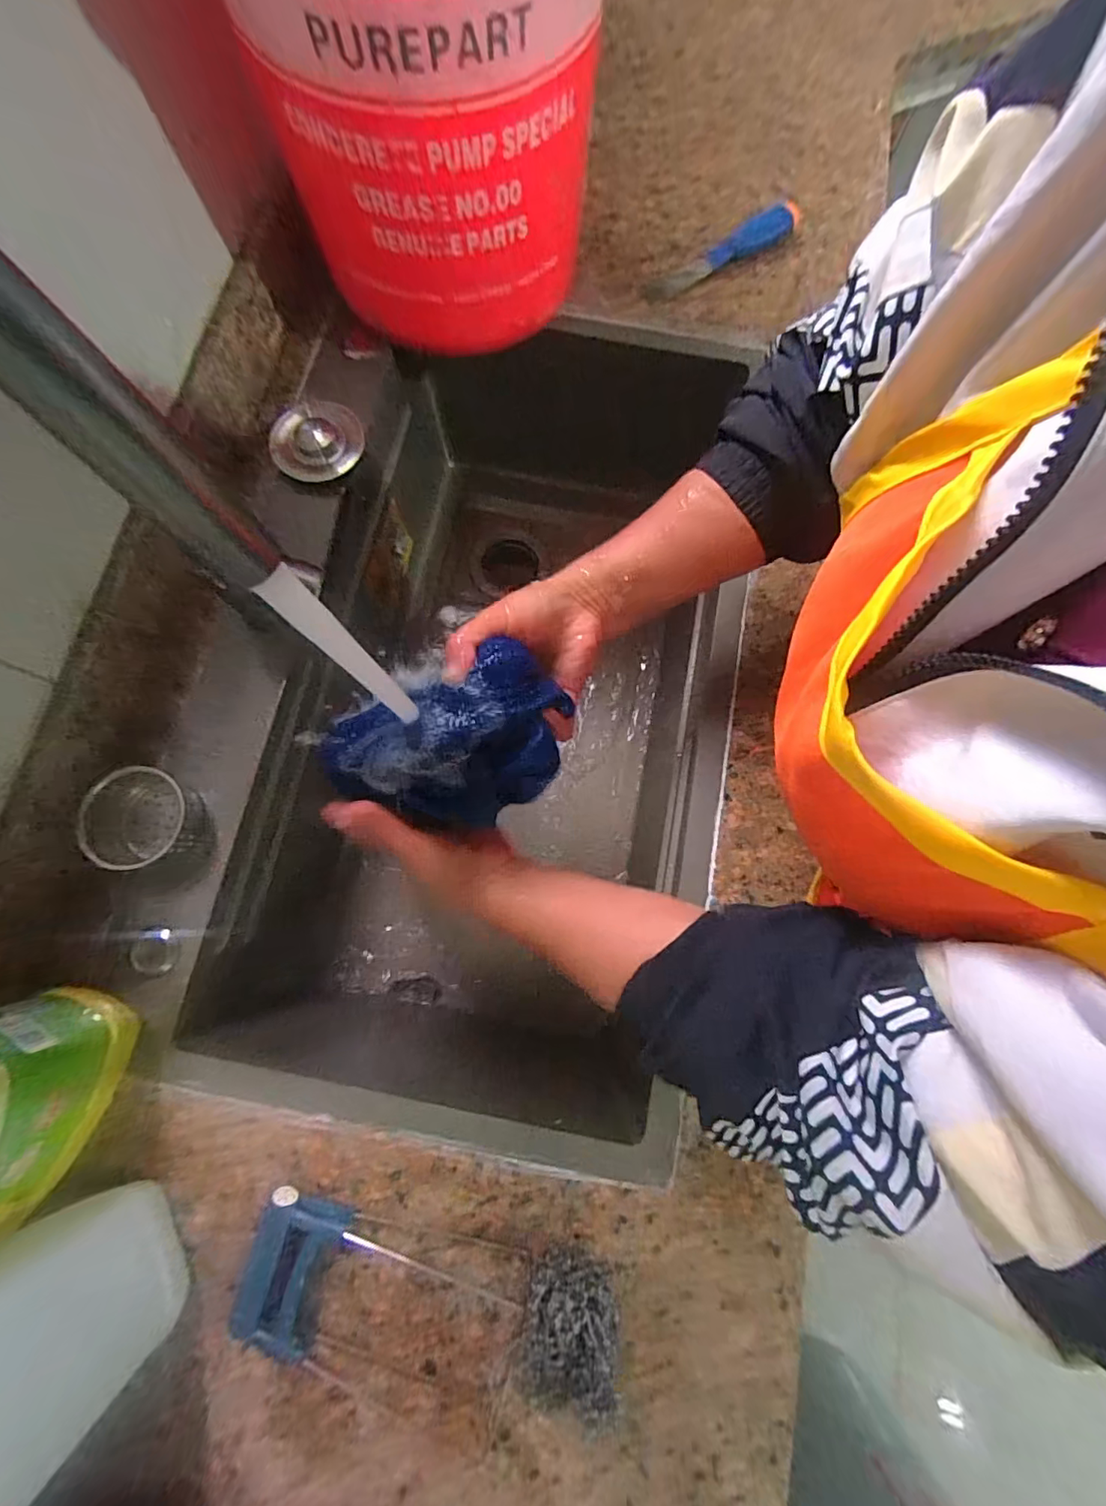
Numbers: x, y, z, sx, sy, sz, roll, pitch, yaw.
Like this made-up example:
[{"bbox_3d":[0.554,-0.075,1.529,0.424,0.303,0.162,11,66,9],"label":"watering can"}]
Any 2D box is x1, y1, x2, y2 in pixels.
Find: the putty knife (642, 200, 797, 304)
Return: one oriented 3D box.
[{"bbox_3d":[0.183,-0.523,0.539,0.194,0.019,0.038,-35,81,-9],"label":"putty knife"}]

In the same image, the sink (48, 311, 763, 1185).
[{"bbox_3d":[-0.086,-0.057,0.544,0.473,0.246,0.714,7,77,0],"label":"sink"}]

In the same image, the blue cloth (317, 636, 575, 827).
[{"bbox_3d":[-0.065,-0.002,0.320,0.146,0.050,0.089,-23,79,-6],"label":"blue cloth"}]

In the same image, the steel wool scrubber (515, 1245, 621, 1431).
[{"bbox_3d":[0.011,0.352,0.323,0.059,0.055,0.054,0,77,-2],"label":"steel wool scrubber"}]

